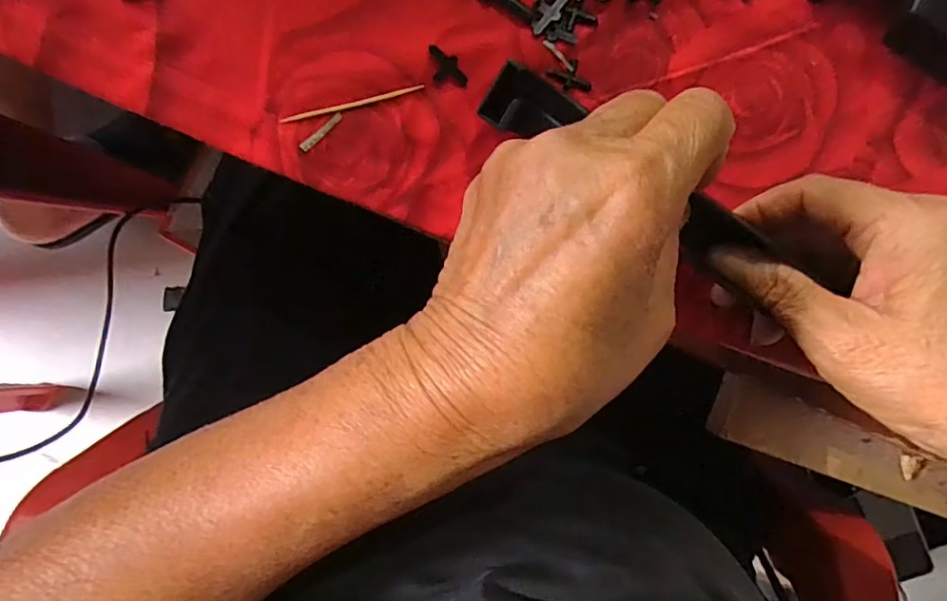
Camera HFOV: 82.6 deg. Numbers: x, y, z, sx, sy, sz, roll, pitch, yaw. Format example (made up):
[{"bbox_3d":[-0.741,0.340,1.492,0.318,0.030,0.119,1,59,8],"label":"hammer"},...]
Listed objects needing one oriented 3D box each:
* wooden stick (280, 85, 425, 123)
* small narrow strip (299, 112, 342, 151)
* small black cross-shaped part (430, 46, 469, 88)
[{"bbox_3d":[-0.052,-0.085,0.233,0.062,0.004,0.004,-14,94,-4],"label":"wooden stick"},{"bbox_3d":[-0.066,-0.073,0.232,0.023,0.004,0.004,-44,96,-1],"label":"small narrow strip"},{"bbox_3d":[-0.011,-0.102,0.235,0.017,0.005,0.013,8,93,-5],"label":"small black cross-shaped part"}]

